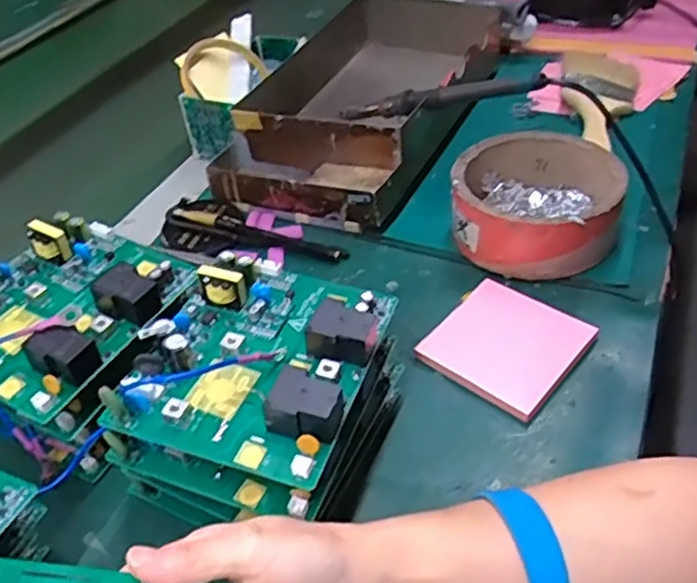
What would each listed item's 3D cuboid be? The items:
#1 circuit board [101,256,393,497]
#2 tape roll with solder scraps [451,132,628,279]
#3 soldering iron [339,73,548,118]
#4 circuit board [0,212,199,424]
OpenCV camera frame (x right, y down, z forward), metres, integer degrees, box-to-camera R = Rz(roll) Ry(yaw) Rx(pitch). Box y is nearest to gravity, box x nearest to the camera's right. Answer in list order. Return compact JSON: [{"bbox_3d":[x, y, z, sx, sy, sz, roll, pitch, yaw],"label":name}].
[{"bbox_3d":[-0.044,0.027,0.351,0.106,0.029,0.129,11,46,20],"label":"circuit board"},{"bbox_3d":[0.141,-0.069,0.516,0.117,0.054,0.121,2,43,11],"label":"tape roll with solder scraps"},{"bbox_3d":[0.068,-0.160,0.563,0.207,0.019,0.029,3,40,42],"label":"soldering iron"},{"bbox_3d":[-0.170,0.003,0.398,0.107,0.031,0.130,15,47,23],"label":"circuit board"}]

